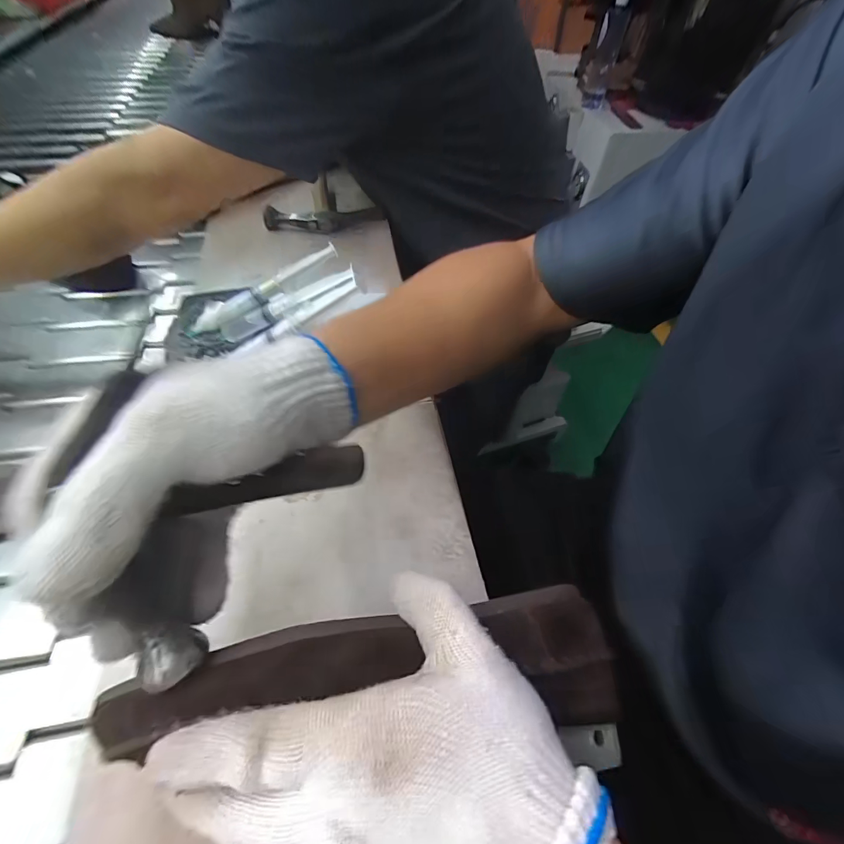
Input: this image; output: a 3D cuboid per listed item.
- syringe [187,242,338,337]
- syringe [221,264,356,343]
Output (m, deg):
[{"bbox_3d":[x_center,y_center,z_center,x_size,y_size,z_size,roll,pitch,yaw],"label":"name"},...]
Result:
[{"bbox_3d":[-0.153,-0.128,0.386,0.157,0.014,0.024,-35,61,-9],"label":"syringe"},{"bbox_3d":[-0.123,-0.103,0.354,0.143,0.014,0.017,-18,50,19],"label":"syringe"}]

